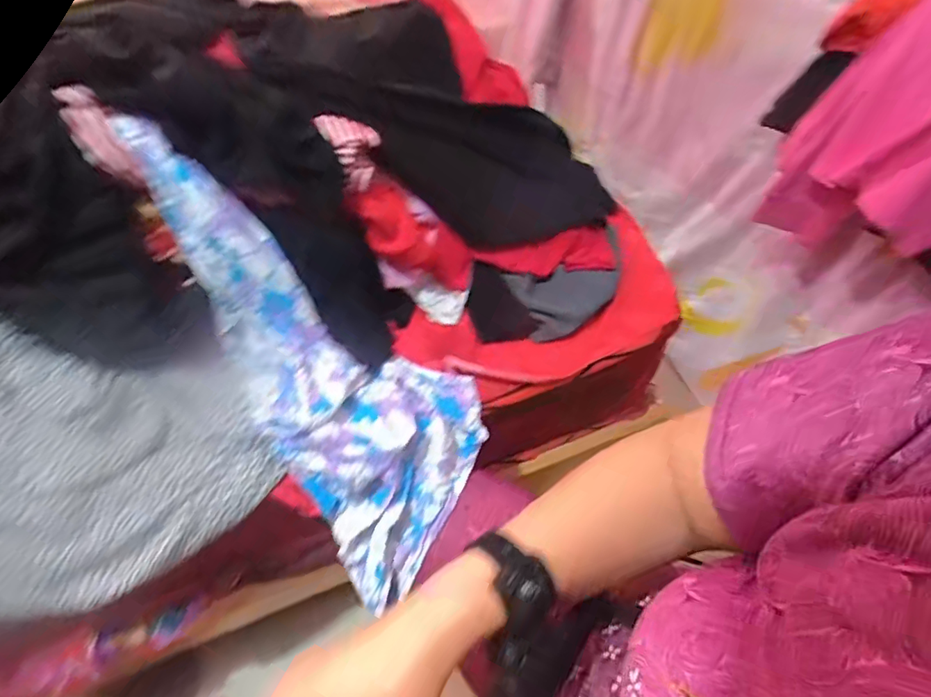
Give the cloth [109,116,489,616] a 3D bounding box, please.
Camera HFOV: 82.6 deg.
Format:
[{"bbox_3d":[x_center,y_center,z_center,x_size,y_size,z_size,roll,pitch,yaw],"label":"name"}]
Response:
[{"bbox_3d":[-0.150,0.001,0.505,0.191,0.085,0.433,-42,101,-31],"label":"cloth"}]

